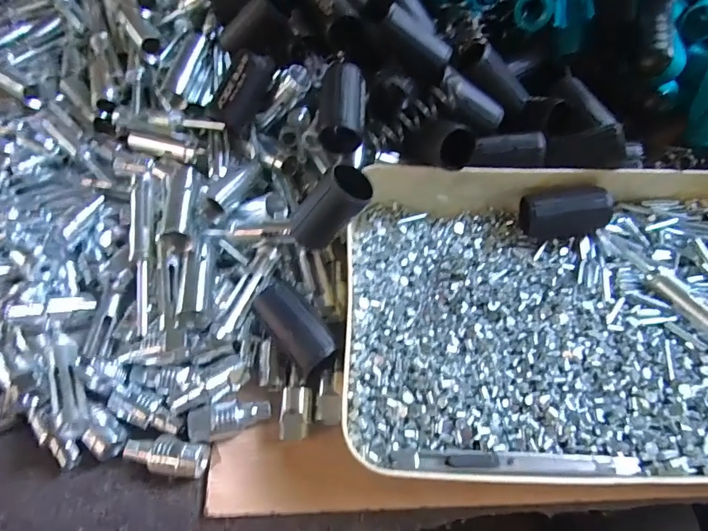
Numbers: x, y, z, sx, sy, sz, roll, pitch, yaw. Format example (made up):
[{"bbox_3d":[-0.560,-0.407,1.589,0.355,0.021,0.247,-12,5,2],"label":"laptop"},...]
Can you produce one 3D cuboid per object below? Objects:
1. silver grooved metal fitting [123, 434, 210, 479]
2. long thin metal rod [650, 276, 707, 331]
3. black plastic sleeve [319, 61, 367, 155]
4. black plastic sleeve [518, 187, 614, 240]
[{"bbox_3d":[-0.120,0.120,0.287,0.052,0.020,0.022,10,60,5],"label":"silver grooved metal fitting"},{"bbox_3d":[0.236,0.032,0.309,0.011,0.011,0.070,-23,49,-12],"label":"long thin metal rod"},{"bbox_3d":[-0.009,-0.116,0.346,0.034,0.038,0.062,3,60,1],"label":"black plastic sleeve"},{"bbox_3d":[0.164,-0.045,0.361,0.062,0.037,0.035,-5,60,-4],"label":"black plastic sleeve"}]

